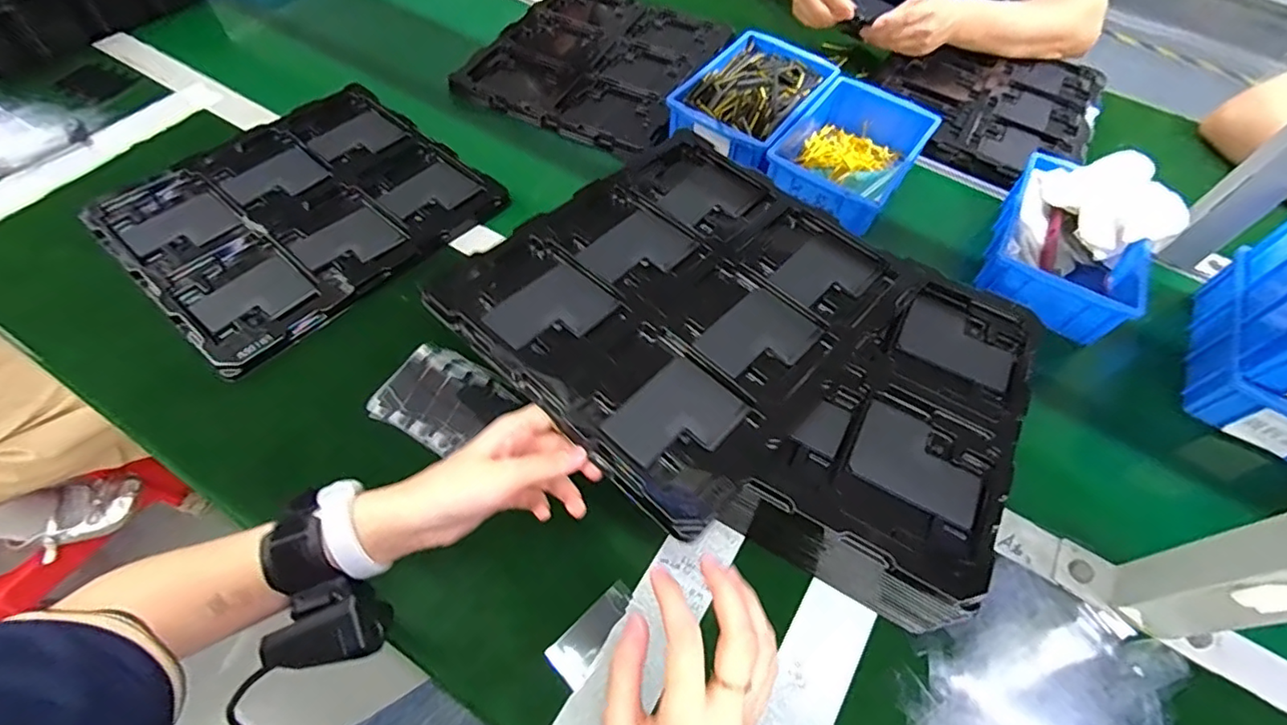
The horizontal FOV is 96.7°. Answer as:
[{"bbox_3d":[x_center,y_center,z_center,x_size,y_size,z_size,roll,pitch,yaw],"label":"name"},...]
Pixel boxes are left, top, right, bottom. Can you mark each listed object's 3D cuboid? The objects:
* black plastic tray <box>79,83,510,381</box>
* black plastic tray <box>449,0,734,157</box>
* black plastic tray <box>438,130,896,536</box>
[{"bbox_3d":[-0.355,-0.165,0.604,0.279,0.018,0.318,39,63,18],"label":"black plastic tray"},{"bbox_3d":[-0.054,-0.425,0.795,0.286,0.021,0.326,22,59,8],"label":"black plastic tray"},{"bbox_3d":[0.032,-0.063,0.478,0.275,0.016,0.317,39,63,18],"label":"black plastic tray"}]

